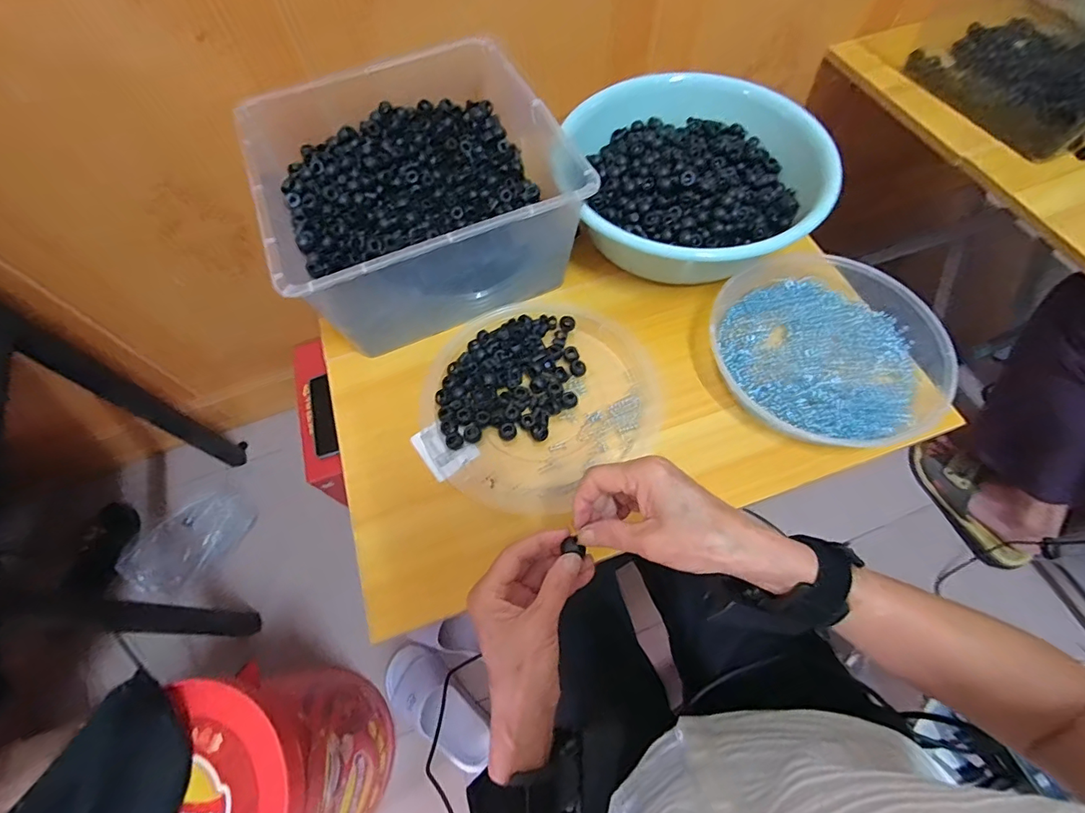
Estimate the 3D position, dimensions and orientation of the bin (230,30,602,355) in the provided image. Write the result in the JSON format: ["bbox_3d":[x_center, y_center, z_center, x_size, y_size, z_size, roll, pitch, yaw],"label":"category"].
[{"bbox_3d":[-0.141,-0.241,0.532,0.288,0.133,0.308,-23,65,-10],"label":"bin"}]

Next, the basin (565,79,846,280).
[{"bbox_3d":[0.178,-0.262,0.554,0.264,0.101,0.269,-1,63,1],"label":"basin"}]

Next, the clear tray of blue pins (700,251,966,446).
[{"bbox_3d":[0.291,-0.073,0.495,0.217,0.035,0.235,-4,63,0],"label":"clear tray of blue pins"}]

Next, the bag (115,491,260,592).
[{"bbox_3d":[-0.705,0.263,0.933,0.251,0.037,0.163,-29,66,-12],"label":"bag"}]

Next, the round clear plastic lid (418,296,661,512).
[{"bbox_3d":[-0.002,-0.015,0.487,0.238,0.022,0.216,-32,67,-13],"label":"round clear plastic lid"}]

